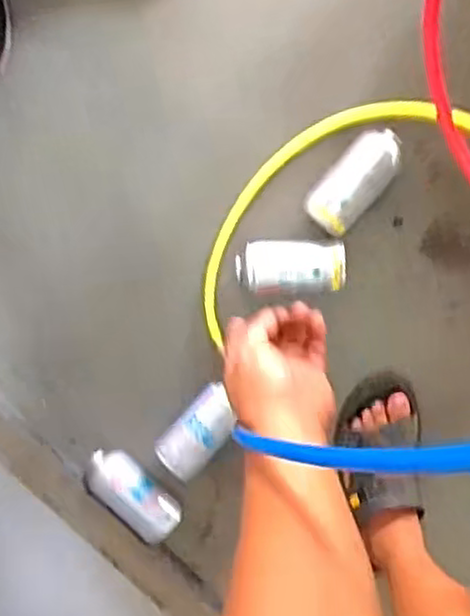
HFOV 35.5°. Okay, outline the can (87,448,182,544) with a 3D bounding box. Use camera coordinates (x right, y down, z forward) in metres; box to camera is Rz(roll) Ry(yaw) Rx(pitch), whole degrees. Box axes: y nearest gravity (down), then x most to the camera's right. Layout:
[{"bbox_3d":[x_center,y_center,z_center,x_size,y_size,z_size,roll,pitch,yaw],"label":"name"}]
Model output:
[{"bbox_3d":[-0.136,0.247,0.991,0.142,0.063,0.057,41,98,-4],"label":"can"}]

